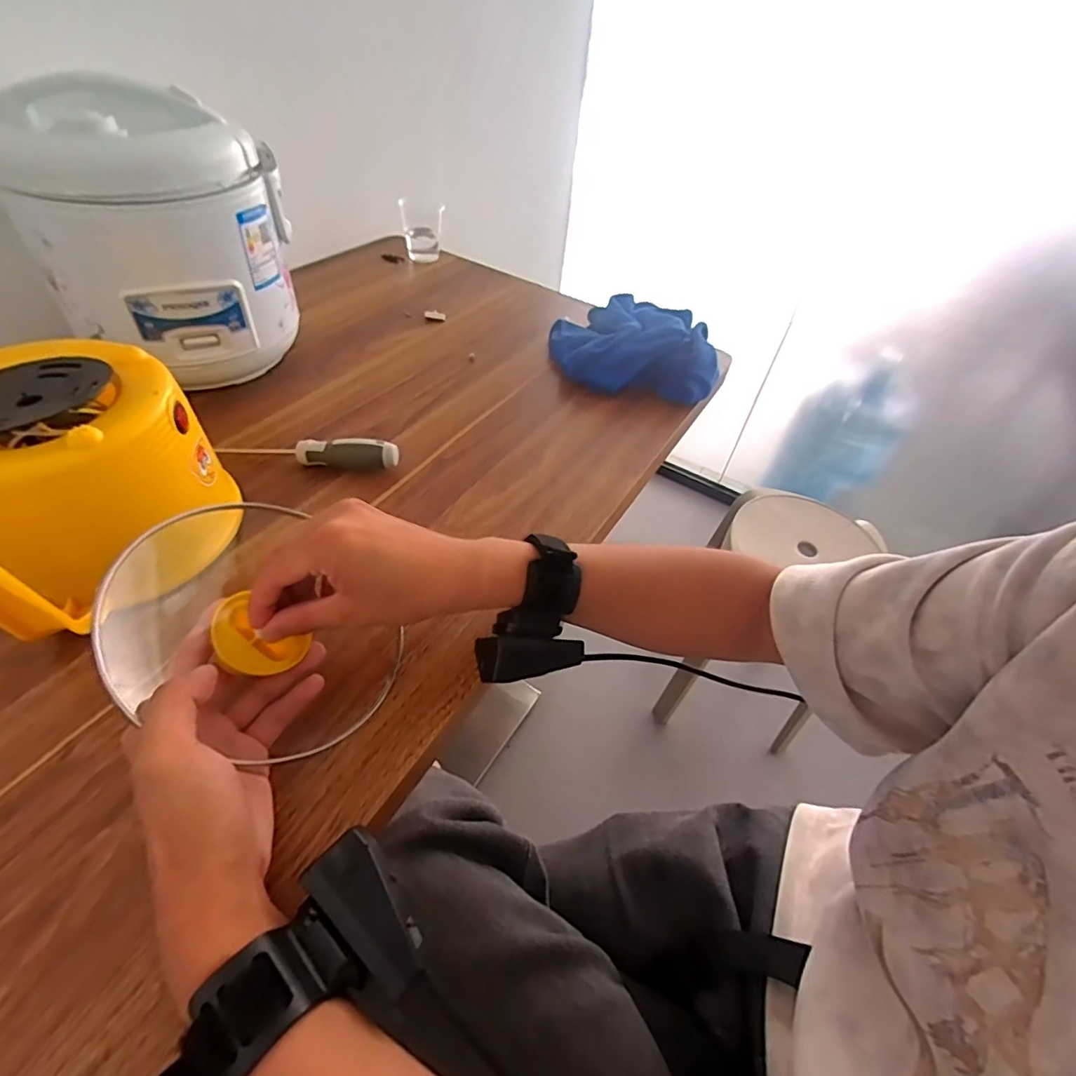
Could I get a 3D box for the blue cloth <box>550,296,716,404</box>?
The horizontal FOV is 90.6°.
[{"bbox_3d":[0.115,-0.237,0.645,0.190,0.063,0.154,4,47,-3],"label":"blue cloth"}]

